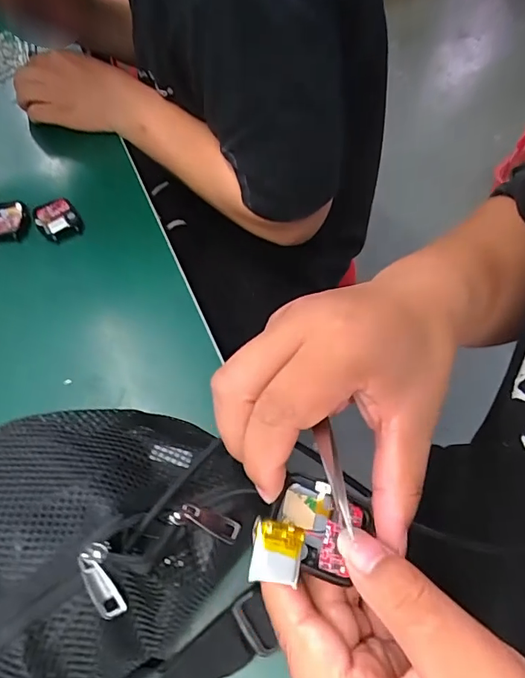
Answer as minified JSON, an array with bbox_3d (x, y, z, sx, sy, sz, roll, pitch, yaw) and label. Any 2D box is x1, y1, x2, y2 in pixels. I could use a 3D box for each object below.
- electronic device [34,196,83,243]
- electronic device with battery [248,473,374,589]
[{"bbox_3d":[-0.199,-0.115,0.461,0.038,0.013,0.048,-31,65,-16],"label":"electronic device"},{"bbox_3d":[0.021,0.079,0.195,0.043,0.023,0.046,17,62,10],"label":"electronic device with battery"}]

